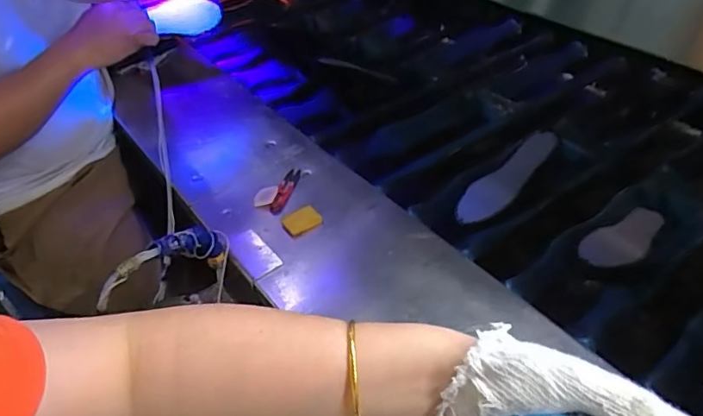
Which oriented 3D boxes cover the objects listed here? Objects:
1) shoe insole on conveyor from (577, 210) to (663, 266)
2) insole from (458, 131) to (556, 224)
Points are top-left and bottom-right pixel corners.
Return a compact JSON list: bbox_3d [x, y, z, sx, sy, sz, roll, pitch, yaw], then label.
[{"bbox_3d":[0.358,0.037,0.664,0.200,0.012,0.056,-18,48,-40],"label":"shoe insole on conveyor"},{"bbox_3d":[0.245,-0.048,0.810,0.199,0.009,0.062,-42,51,-5],"label":"insole"}]

